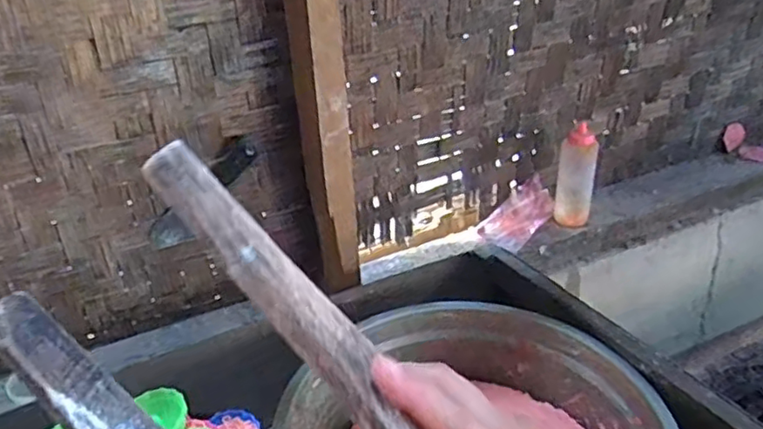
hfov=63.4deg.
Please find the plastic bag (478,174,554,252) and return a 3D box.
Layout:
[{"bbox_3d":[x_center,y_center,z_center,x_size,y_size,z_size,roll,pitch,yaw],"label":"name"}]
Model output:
[{"bbox_3d":[0.246,-0.003,1.127,0.095,0.053,0.190,17,36,30],"label":"plastic bag"}]

